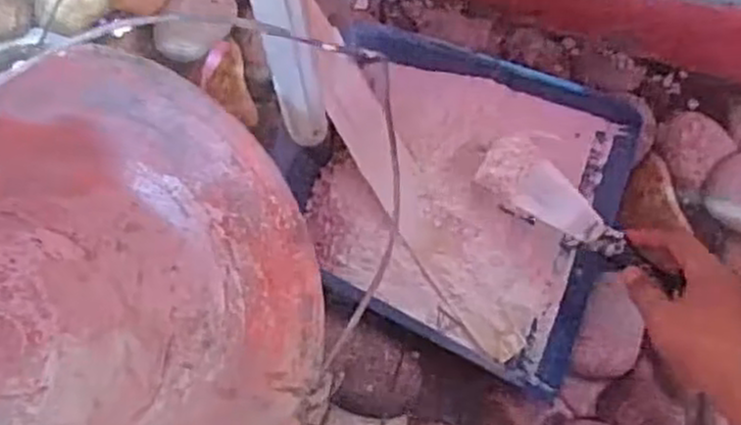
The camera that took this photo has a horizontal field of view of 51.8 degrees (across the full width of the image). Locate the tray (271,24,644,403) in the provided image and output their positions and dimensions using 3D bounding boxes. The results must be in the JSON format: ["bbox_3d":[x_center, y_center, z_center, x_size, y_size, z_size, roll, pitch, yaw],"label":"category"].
[{"bbox_3d":[0.070,-0.019,0.634,0.275,0.054,0.254,23,76,5],"label":"tray"}]

